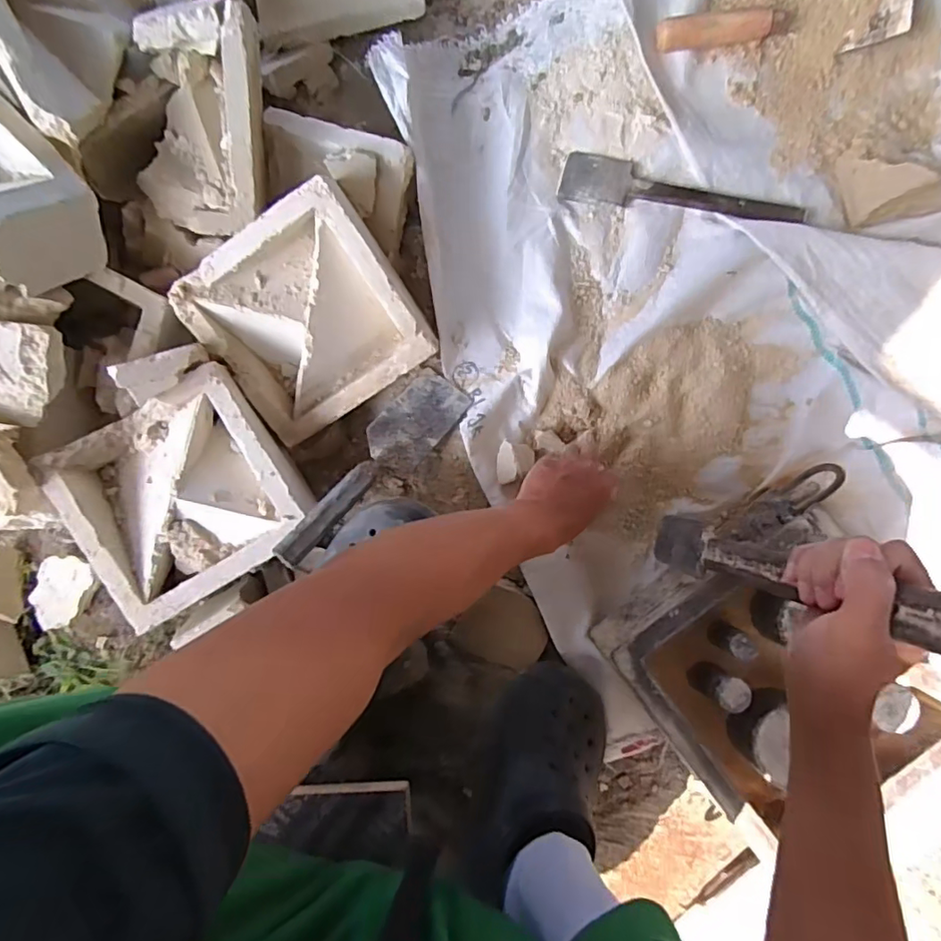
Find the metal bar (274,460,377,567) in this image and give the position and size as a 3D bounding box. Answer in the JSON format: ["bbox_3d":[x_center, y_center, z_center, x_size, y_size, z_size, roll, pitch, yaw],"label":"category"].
[{"bbox_3d":[-0.140,0.039,0.552,0.027,0.012,0.127,38,68,6],"label":"metal bar"}]

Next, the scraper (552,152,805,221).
[{"bbox_3d":[0.244,-0.323,0.636,0.275,0.013,0.053,12,86,3],"label":"scraper"}]

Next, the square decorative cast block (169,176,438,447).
[{"bbox_3d":[-0.167,-0.159,0.577,0.208,0.049,0.197,-32,113,9],"label":"square decorative cast block"}]

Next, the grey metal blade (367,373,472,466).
[{"bbox_3d":[-0.061,-0.057,0.624,0.068,0.006,0.122,41,71,4],"label":"grey metal blade"}]

